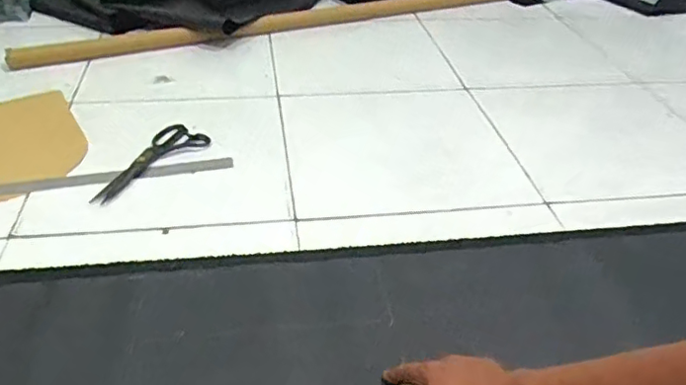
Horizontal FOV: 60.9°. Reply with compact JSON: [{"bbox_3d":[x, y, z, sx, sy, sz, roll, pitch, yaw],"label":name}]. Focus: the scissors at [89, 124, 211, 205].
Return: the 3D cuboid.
[{"bbox_3d":[-0.301,-0.050,0.937,0.084,0.011,0.241,16,40,14],"label":"scissors"}]

